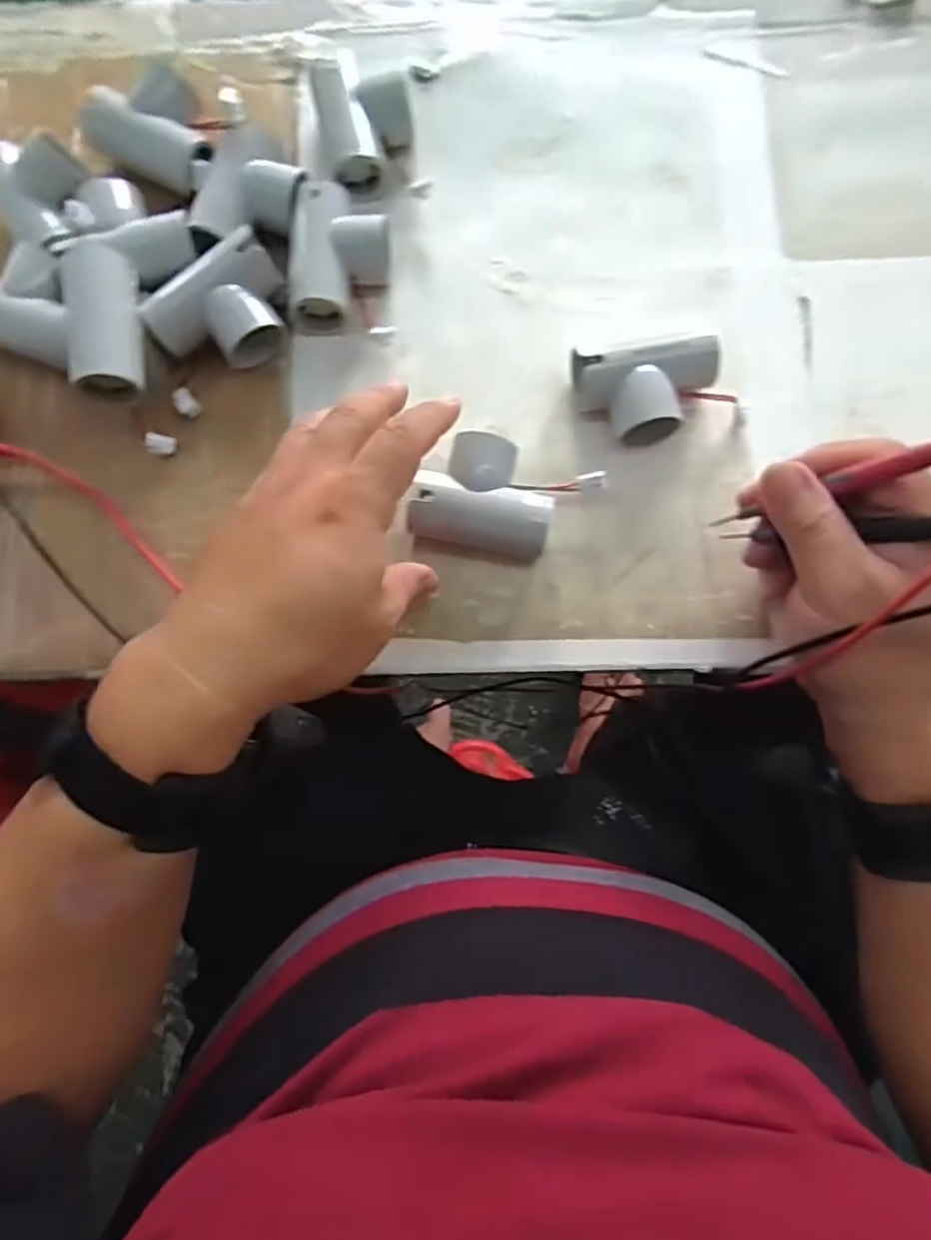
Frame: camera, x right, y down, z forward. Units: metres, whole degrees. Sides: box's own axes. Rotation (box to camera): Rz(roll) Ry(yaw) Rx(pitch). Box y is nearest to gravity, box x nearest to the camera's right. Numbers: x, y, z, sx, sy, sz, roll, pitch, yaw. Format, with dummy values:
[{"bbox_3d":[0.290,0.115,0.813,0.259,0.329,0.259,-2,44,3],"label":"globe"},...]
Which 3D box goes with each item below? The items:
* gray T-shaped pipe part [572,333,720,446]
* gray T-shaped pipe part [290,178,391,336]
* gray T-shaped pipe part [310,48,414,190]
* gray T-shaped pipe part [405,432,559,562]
[{"bbox_3d":[0.098,-0.119,0.362,0.076,0.033,0.048,-7,80,0],"label":"gray T-shaped pipe part"},{"bbox_3d":[-0.070,-0.206,0.379,0.054,0.033,0.072,4,80,2],"label":"gray T-shaped pipe part"},{"bbox_3d":[-0.058,-0.296,0.391,0.053,0.028,0.074,-15,80,-1],"label":"gray T-shaped pipe part"},{"bbox_3d":[0.010,-0.066,0.353,0.071,0.035,0.062,8,80,3],"label":"gray T-shaped pipe part"}]

